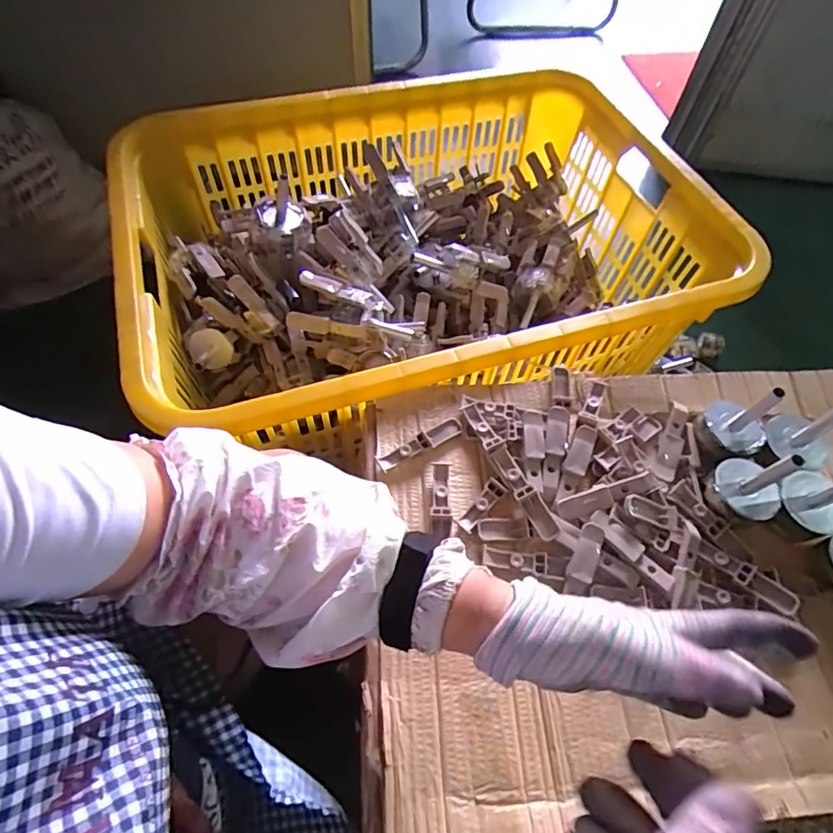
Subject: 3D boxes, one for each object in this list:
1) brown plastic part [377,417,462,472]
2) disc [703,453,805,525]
[{"bbox_3d":[0.006,0.028,0.514,0.097,0.009,0.021,-30,65,-18],"label":"brown plastic part"},{"bbox_3d":[0.314,0.059,0.461,0.059,0.078,0.060,1,59,-2],"label":"disc"}]

